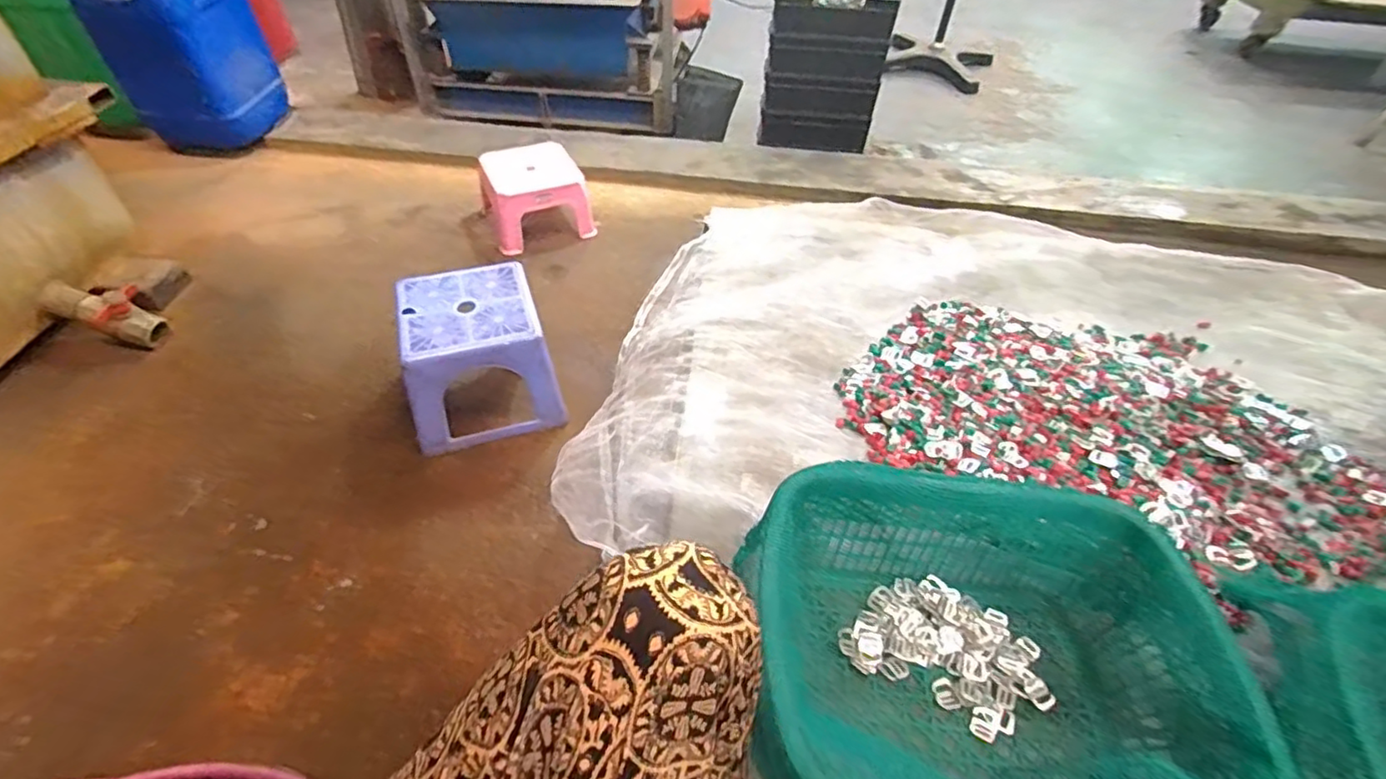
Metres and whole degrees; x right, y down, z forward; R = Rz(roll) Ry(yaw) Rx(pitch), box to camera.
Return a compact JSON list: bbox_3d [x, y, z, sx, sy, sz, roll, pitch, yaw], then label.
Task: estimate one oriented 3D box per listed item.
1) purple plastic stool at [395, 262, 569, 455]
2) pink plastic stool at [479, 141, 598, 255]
[{"bbox_3d":[-0.388,-0.056,1.111,0.235,0.221,0.240,-17,50,-18],"label":"purple plastic stool"},{"bbox_3d":[-0.404,-0.493,1.578,0.244,0.165,0.294,-16,50,-18],"label":"pink plastic stool"}]

